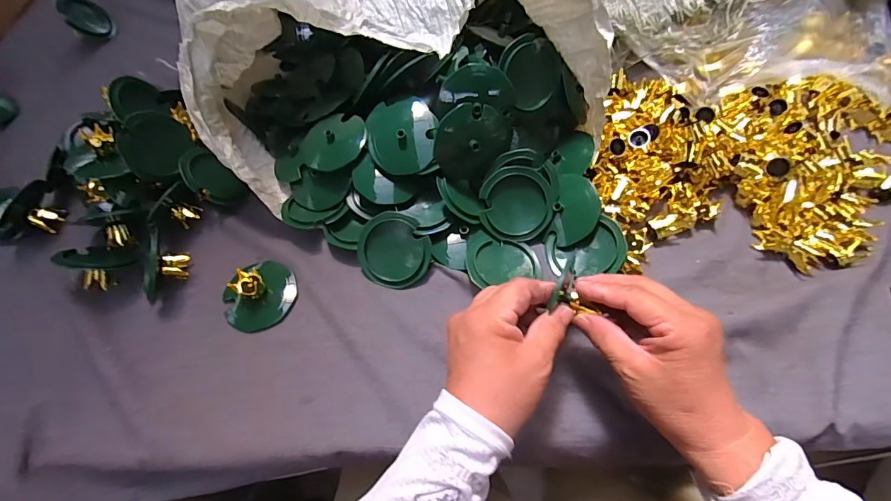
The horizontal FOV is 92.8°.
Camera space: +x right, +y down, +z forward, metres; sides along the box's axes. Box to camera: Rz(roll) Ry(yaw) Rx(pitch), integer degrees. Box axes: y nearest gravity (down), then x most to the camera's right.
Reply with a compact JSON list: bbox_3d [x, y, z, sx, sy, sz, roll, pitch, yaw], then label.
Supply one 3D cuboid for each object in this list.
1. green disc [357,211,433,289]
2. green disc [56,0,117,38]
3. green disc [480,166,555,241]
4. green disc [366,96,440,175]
[{"bbox_3d":[-0.052,0.000,0.434,0.075,0.010,0.072,0,92,6],"label":"green disc"},{"bbox_3d":[-0.562,-0.368,0.668,0.081,0.013,0.068,48,33,-2],"label":"green disc"},{"bbox_3d":[0.073,-0.049,0.437,0.074,0.004,0.074,-16,92,1],"label":"green disc"},{"bbox_3d":[-0.049,-0.126,0.478,0.073,0.078,0.018,-17,21,-17],"label":"green disc"}]

